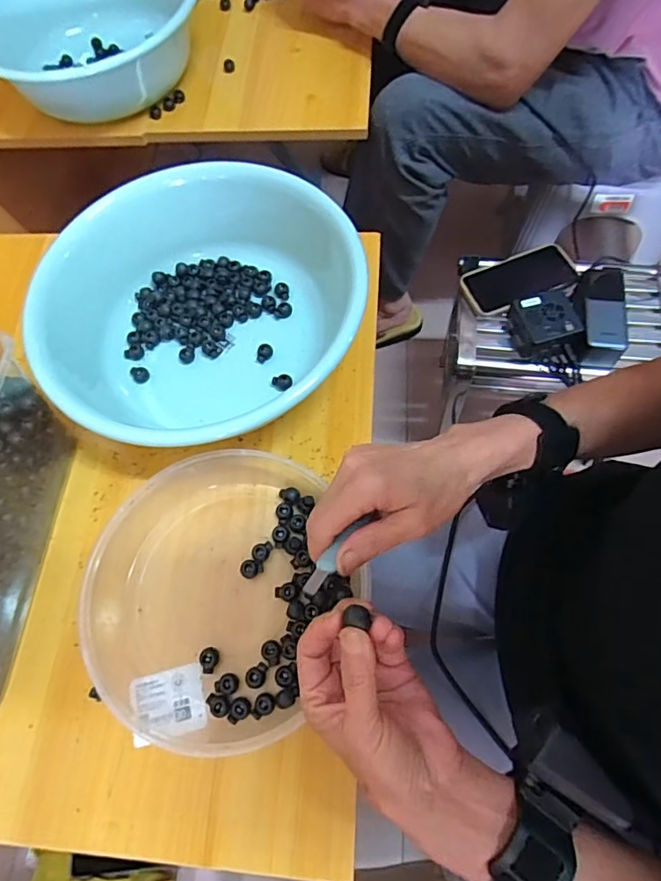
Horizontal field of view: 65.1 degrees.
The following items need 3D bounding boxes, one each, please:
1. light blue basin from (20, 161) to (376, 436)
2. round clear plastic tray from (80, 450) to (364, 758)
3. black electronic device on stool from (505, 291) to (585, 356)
[{"bbox_3d":[-0.125,-0.124,0.504,0.280,0.092,0.299,21,70,12],"label":"light blue basin"},{"bbox_3d":[-0.094,0.122,0.428,0.206,0.043,0.233,24,70,13],"label":"round clear plastic tray"},{"bbox_3d":[0.291,-0.161,0.711,0.079,0.052,0.077,-7,67,0],"label":"black electronic device on stool"}]

